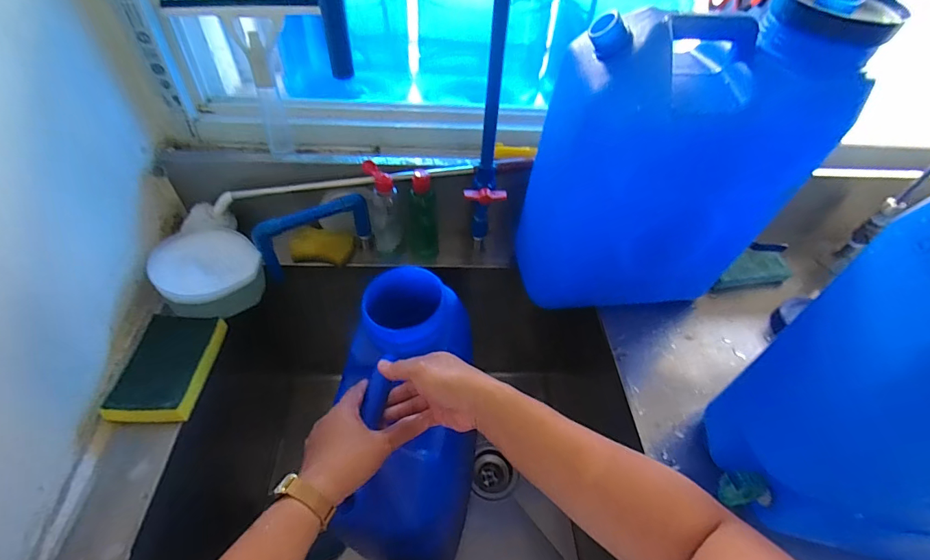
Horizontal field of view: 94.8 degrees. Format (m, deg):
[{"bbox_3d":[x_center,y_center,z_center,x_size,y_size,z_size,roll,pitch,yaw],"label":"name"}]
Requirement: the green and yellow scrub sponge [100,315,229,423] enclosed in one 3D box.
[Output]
[{"bbox_3d":[-0.400,0.114,0.575,0.099,0.028,0.151,2,49,-3],"label":"green and yellow scrub sponge"}]

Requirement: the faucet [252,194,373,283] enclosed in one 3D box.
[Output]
[{"bbox_3d":[-0.244,-0.074,0.703,0.179,0.106,0.023,-24,55,-23],"label":"faucet"}]

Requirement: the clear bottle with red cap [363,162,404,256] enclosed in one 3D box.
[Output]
[{"bbox_3d":[-0.134,-0.114,0.719,0.055,0.156,0.053,-4,49,-8],"label":"clear bottle with red cap"}]

